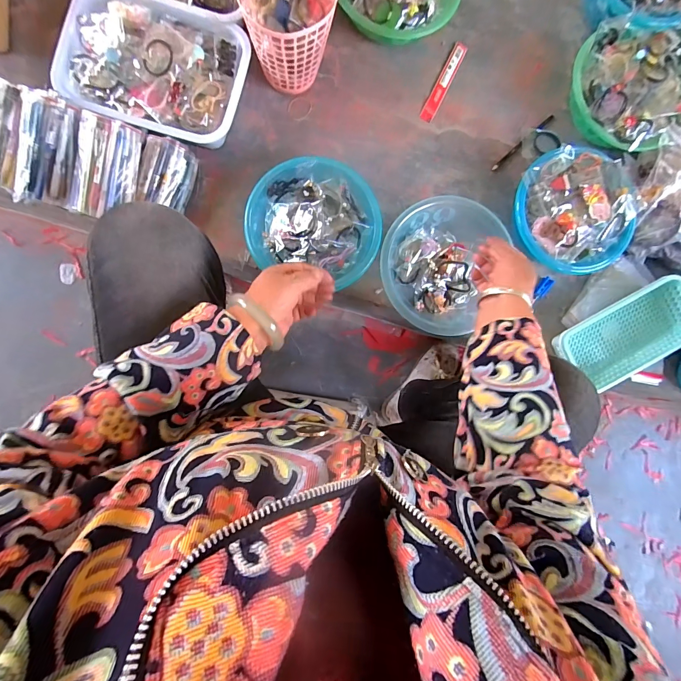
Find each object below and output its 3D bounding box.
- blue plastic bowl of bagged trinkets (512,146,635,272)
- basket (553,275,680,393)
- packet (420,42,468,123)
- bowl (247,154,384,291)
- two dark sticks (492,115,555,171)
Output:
[{"bbox_3d":[0.426,-0.243,0.659,0.215,0.090,0.209,0,88,-5],"label":"blue plastic bowl of bagged trinkets"},{"bbox_3d":[0.557,-0.006,0.679,0.274,0.047,0.137,-29,91,-6],"label":"basket"},{"bbox_3d":[0.205,-0.512,0.690,0.026,0.008,0.182,27,86,-4],"label":"packet"},{"bbox_3d":[-0.044,-0.201,0.616,0.224,0.075,0.204,15,87,-5],"label":"bowl"},{"bbox_3d":[0.370,-0.401,0.698,0.182,0.011,0.011,-41,92,-5],"label":"two dark sticks"}]

